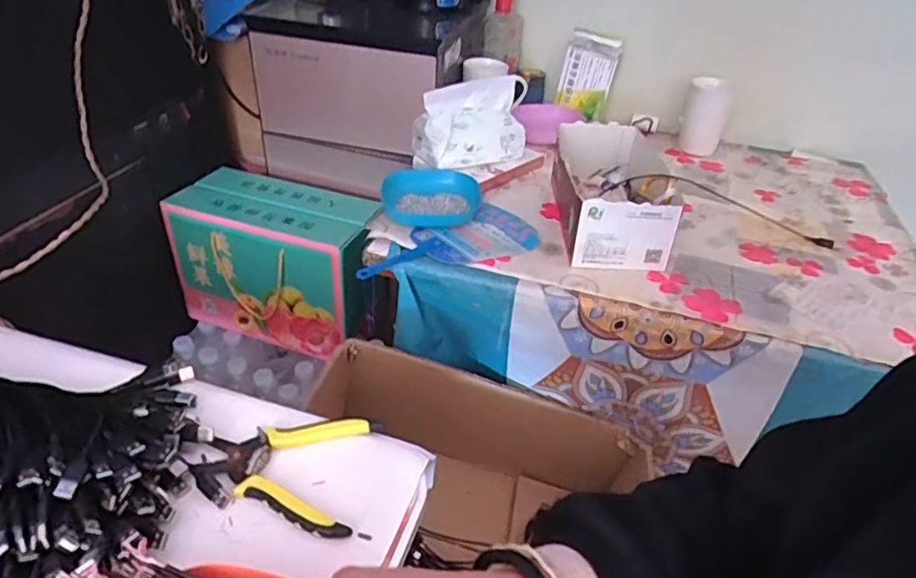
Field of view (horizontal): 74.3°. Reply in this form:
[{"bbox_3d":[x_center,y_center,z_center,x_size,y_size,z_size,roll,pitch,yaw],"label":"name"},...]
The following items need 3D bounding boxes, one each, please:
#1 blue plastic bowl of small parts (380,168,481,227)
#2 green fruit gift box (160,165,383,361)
[{"bbox_3d":[-0.037,-0.129,0.857,0.136,0.030,0.131,3,37,-2],"label":"blue plastic bowl of small parts"},{"bbox_3d":[-0.289,-0.046,1.060,0.365,0.228,0.170,15,38,14],"label":"green fruit gift box"}]

